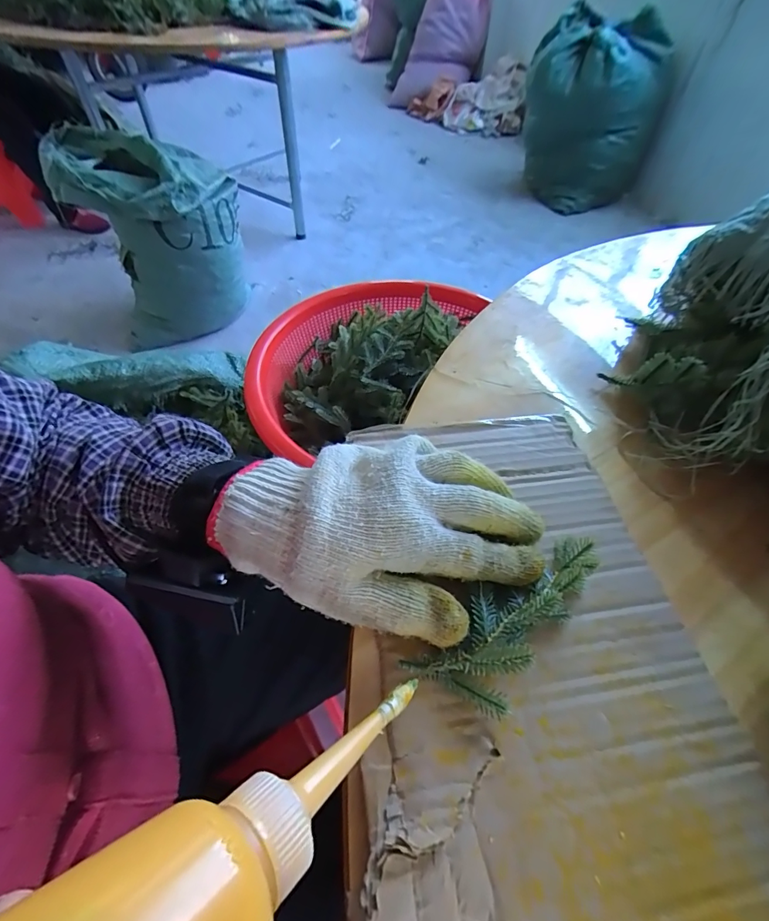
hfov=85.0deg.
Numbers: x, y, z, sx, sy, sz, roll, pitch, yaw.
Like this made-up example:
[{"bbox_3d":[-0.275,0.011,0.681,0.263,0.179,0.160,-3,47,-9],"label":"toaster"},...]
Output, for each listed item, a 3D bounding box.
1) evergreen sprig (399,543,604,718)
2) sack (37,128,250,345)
[{"bbox_3d":[0.072,0.083,0.220,0.120,0.029,0.044,-33,62,-21],"label":"evergreen sprig"},{"bbox_3d":[-0.701,-0.694,1.365,0.458,0.536,0.351,-20,56,-17],"label":"sack"}]

